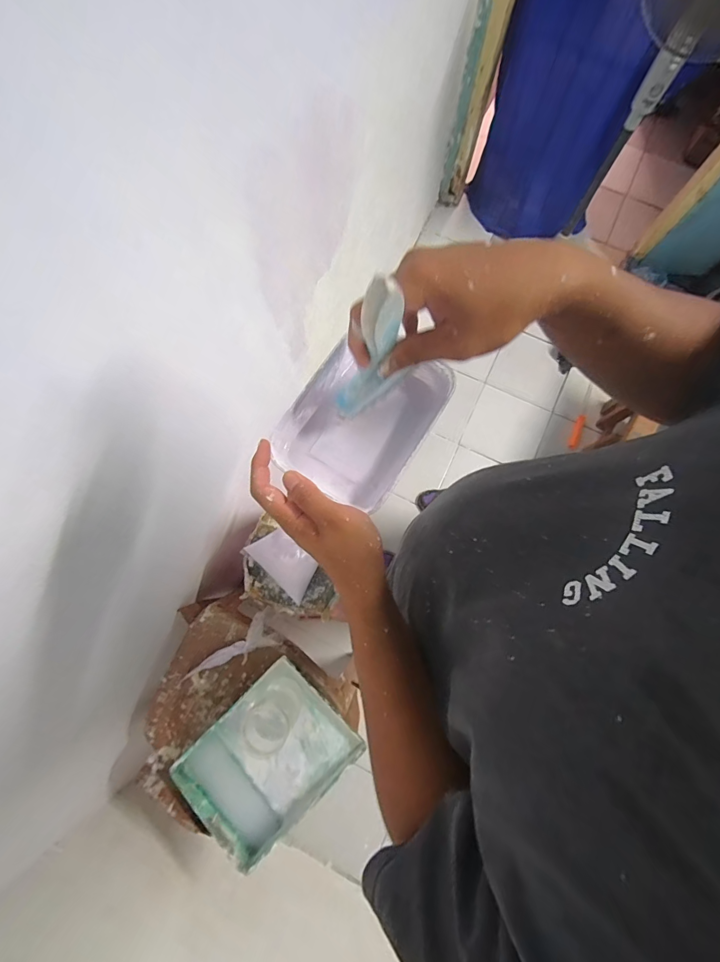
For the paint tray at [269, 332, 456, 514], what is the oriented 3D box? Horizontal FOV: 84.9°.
[{"bbox_3d":[0.004,-0.064,0.381,0.121,0.035,0.157,32,79,6],"label":"paint tray"}]

